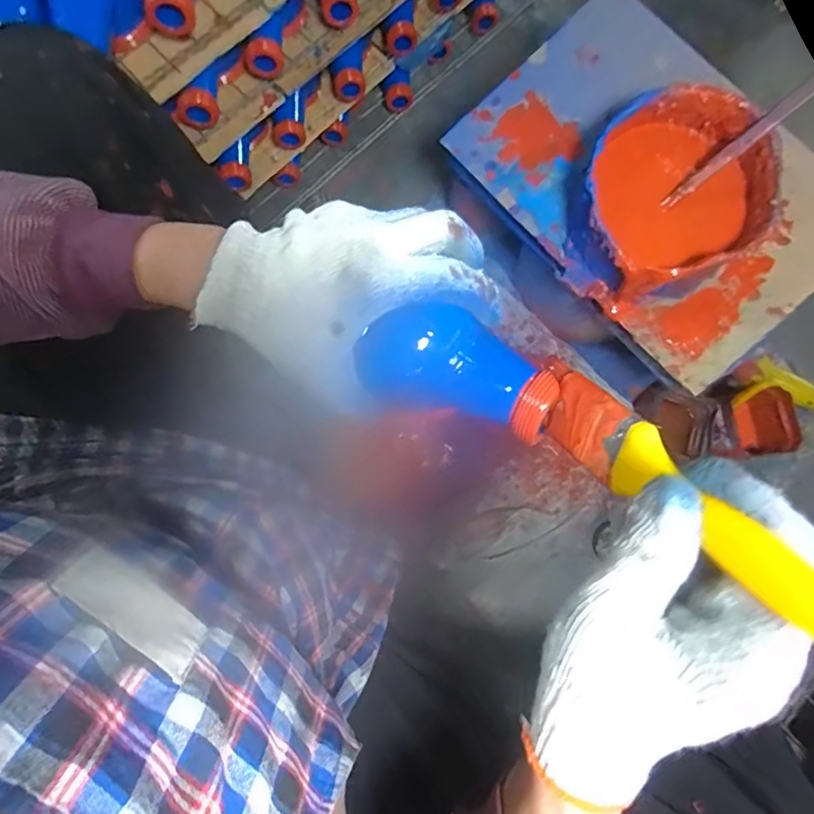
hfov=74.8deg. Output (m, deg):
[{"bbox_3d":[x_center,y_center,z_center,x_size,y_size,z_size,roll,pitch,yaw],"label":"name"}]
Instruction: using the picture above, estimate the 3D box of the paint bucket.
[{"bbox_3d":[0.244,-0.192,0.510,0.163,0.113,0.155,0,78,1],"label":"paint bucket"}]

